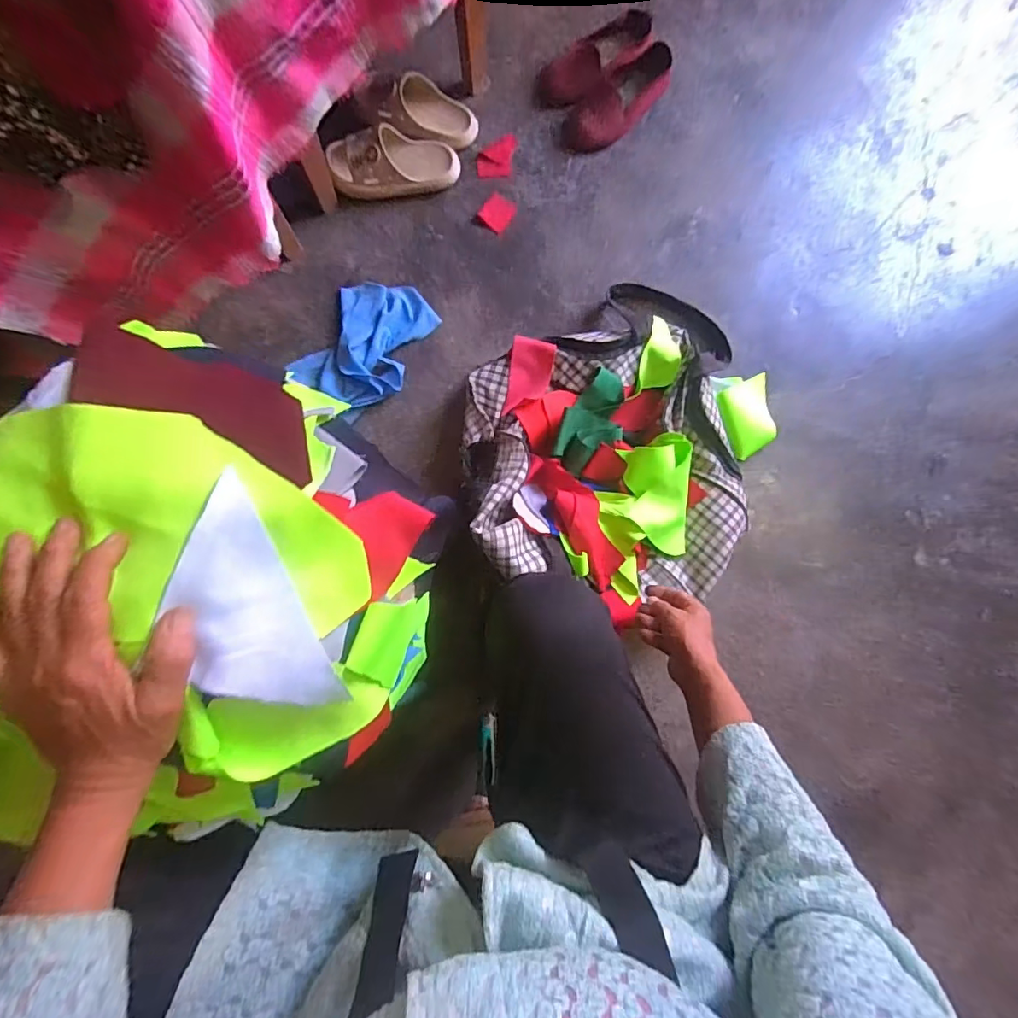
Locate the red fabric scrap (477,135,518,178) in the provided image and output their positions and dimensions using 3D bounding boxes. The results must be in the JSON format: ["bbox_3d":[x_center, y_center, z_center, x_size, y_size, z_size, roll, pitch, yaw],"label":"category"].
[{"bbox_3d":[-0.022,-0.600,0.890,0.058,0.006,0.084,13,82,-2],"label":"red fabric scrap"}]

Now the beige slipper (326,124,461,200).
[{"bbox_3d":[-0.185,-0.562,0.852,0.207,0.059,0.089,-3,83,-5],"label":"beige slipper"}]

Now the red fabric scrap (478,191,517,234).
[{"bbox_3d":[-0.019,-0.499,0.877,0.044,0.019,0.062,32,82,0],"label":"red fabric scrap"}]

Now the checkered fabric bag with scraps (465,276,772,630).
[{"bbox_3d":[0.182,-0.093,0.784,0.507,0.145,0.445,-27,85,-7],"label":"checkered fabric bag with scraps"}]

